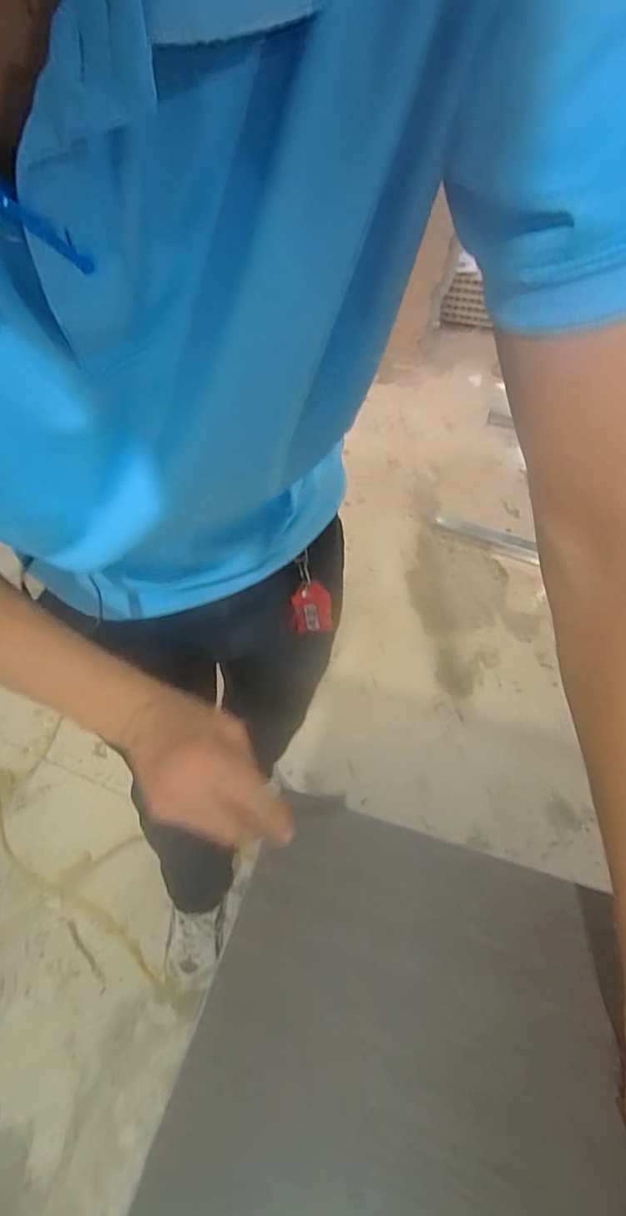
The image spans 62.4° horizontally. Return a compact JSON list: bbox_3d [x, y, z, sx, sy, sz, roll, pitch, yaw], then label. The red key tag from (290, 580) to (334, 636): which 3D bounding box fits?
[{"bbox_3d":[-0.002,0.000,0.619,0.046,0.070,0.010,-5,33,2],"label":"red key tag"}]

